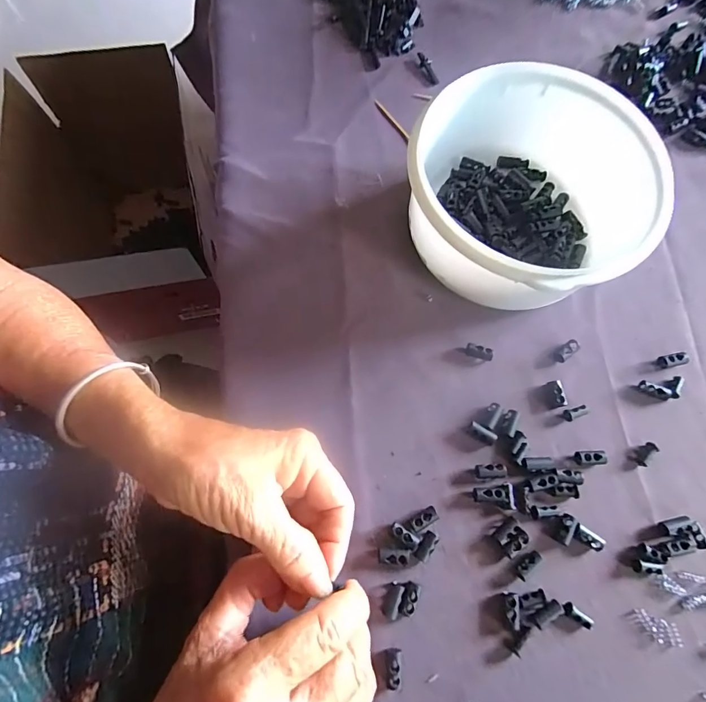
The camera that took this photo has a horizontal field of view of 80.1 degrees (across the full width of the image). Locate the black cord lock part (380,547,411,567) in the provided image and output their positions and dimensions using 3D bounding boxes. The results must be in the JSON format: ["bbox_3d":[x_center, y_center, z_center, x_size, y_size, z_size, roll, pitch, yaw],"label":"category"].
[{"bbox_3d":[0.025,0.126,0.255,0.018,0.005,0.010,4,73,0],"label":"black cord lock part"}]

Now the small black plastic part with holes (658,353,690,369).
[{"bbox_3d":[0.229,0.006,0.298,0.020,0.008,0.009,-8,73,-3],"label":"small black plastic part with holes"}]

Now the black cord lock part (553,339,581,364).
[{"bbox_3d":[0.153,0.000,0.300,0.020,0.005,0.009,-39,77,-11],"label":"black cord lock part"}]

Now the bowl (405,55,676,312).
[{"bbox_3d":[0.122,-0.104,0.292,0.150,0.073,0.155,0,73,-1],"label":"bowl"}]

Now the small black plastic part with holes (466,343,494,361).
[{"bbox_3d":[0.090,0.001,0.297,0.019,0.007,0.008,22,74,6],"label":"small black plastic part with holes"}]

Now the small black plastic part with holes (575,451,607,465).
[{"bbox_3d":[0.157,0.071,0.277,0.020,0.007,0.009,0,73,-1],"label":"small black plastic part with holes"}]

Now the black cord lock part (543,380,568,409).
[{"bbox_3d":[0.140,0.030,0.289,0.010,0.008,0.017,-9,73,-4],"label":"black cord lock part"}]

